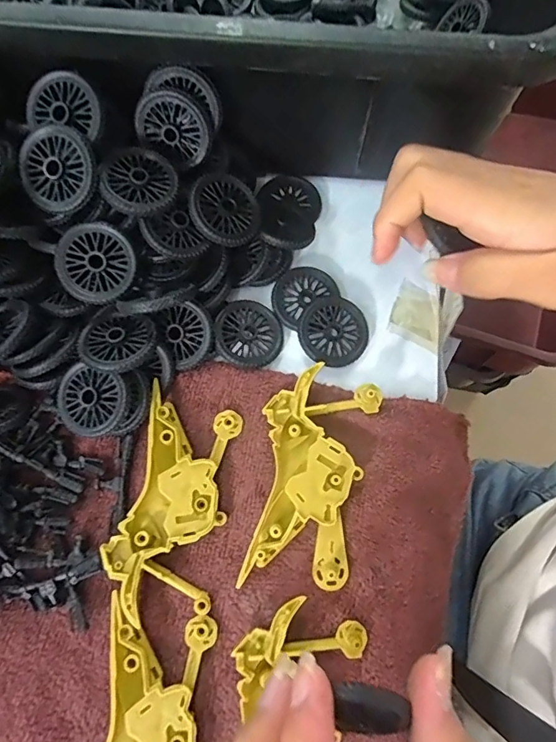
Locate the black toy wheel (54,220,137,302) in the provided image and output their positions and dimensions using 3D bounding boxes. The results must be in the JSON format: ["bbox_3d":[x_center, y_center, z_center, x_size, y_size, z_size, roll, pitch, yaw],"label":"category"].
[{"bbox_3d":[-0.088,-0.052,0.222,0.036,0.004,0.036,-1,96,-9],"label":"black toy wheel"}]

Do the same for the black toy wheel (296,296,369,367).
[{"bbox_3d":[0.031,-0.021,0.252,0.036,0.007,0.037,0,72,0],"label":"black toy wheel"}]

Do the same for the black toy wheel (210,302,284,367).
[{"bbox_3d":[-0.016,-0.020,0.250,0.037,0.006,0.036,5,72,-16],"label":"black toy wheel"}]

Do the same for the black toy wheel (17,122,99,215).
[{"bbox_3d":[-0.102,-0.093,0.213,0.037,0.004,0.037,1,101,7],"label":"black toy wheel"}]

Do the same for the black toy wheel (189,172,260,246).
[{"bbox_3d":[-0.027,-0.083,0.238,0.037,0.004,0.035,3,83,-25],"label":"black toy wheel"}]

